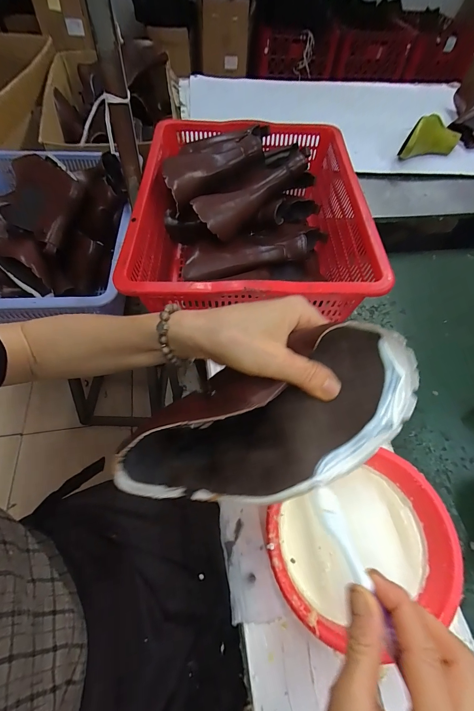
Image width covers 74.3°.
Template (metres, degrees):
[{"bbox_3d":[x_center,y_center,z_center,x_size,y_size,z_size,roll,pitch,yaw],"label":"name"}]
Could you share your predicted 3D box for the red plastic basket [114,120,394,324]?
[{"bbox_3d":[0.024,-0.246,0.577,0.374,0.145,0.465,1,58,-3],"label":"red plastic basket"}]

